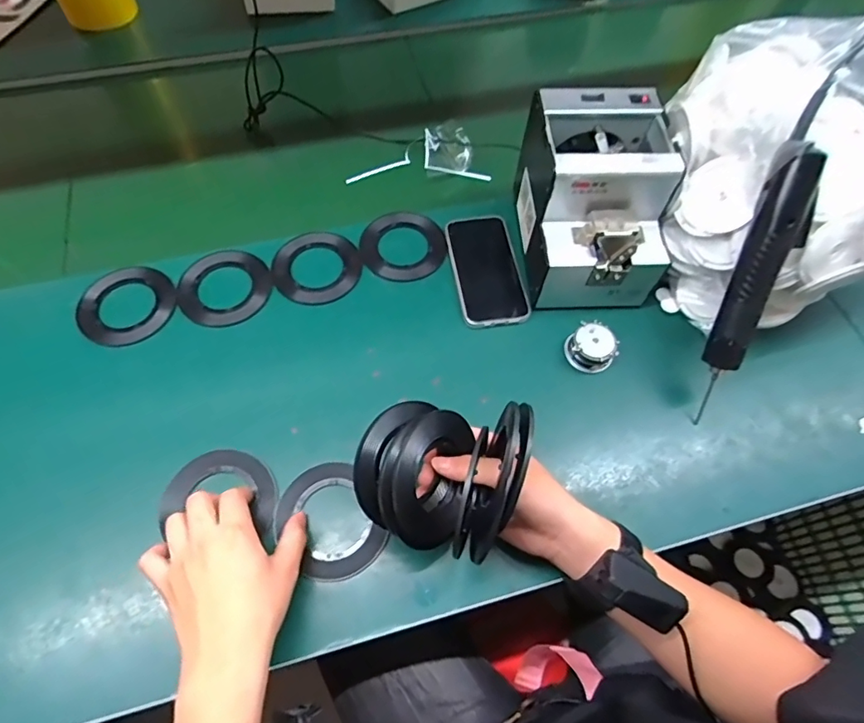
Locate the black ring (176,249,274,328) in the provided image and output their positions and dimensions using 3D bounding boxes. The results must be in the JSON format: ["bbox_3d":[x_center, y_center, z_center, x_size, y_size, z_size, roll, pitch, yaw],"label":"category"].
[{"bbox_3d":[-0.231,-0.083,0.566,0.101,0.004,0.092,1,70,-4],"label":"black ring"}]

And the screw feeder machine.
[{"bbox_3d":[0.171,-0.168,0.536,0.132,0.145,0.174,-3,62,-2],"label":"screw feeder machine"}]

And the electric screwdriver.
[{"bbox_3d":[0.292,-0.062,0.463,0.042,0.249,0.032,12,21,6],"label":"electric screwdriver"}]

